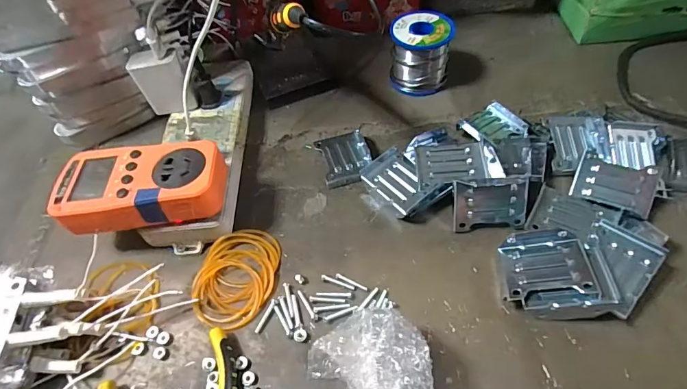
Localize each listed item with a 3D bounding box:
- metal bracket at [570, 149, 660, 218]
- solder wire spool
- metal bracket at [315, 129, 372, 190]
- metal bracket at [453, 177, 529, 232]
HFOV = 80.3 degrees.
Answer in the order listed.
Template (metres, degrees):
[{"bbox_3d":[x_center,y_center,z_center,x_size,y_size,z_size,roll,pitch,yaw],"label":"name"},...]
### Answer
[{"bbox_3d":[0.230,-0.009,0.346,0.058,0.015,0.045,17,79,22],"label":"metal bracket"},{"bbox_3d":[0.086,-0.157,0.453,0.063,0.066,0.063,7,54,11],"label":"solder wire spool"},{"bbox_3d":[0.002,-0.035,0.398,0.046,0.010,0.059,-14,53,-5],"label":"metal bracket"},{"bbox_3d":[0.121,0.008,0.338,0.059,0.042,0.018,-1,20,5],"label":"metal bracket"}]

